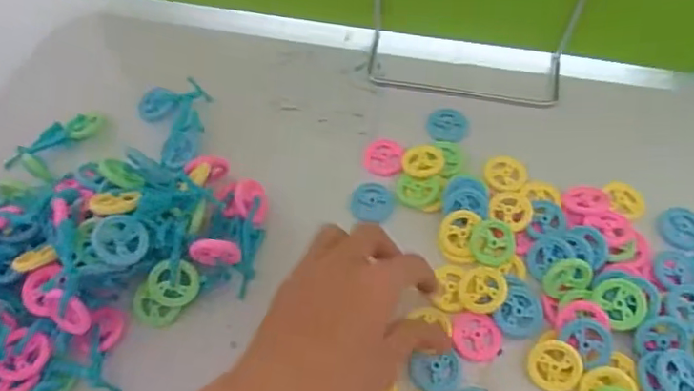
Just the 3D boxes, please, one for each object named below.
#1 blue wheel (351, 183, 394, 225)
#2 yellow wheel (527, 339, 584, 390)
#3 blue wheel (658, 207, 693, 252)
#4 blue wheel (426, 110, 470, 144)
[{"bbox_3d":[0.018,0.004,0.387,0.028,0.004,0.030,6,59,4],"label":"blue wheel"},{"bbox_3d":[0.120,0.099,0.324,0.029,0.004,0.028,-3,81,17],"label":"yellow wheel"},{"bbox_3d":[0.223,0.022,0.372,0.029,0.006,0.030,0,59,0],"label":"blue wheel"},{"bbox_3d":[0.075,-0.052,0.418,0.029,0.006,0.028,0,59,0],"label":"blue wheel"}]

